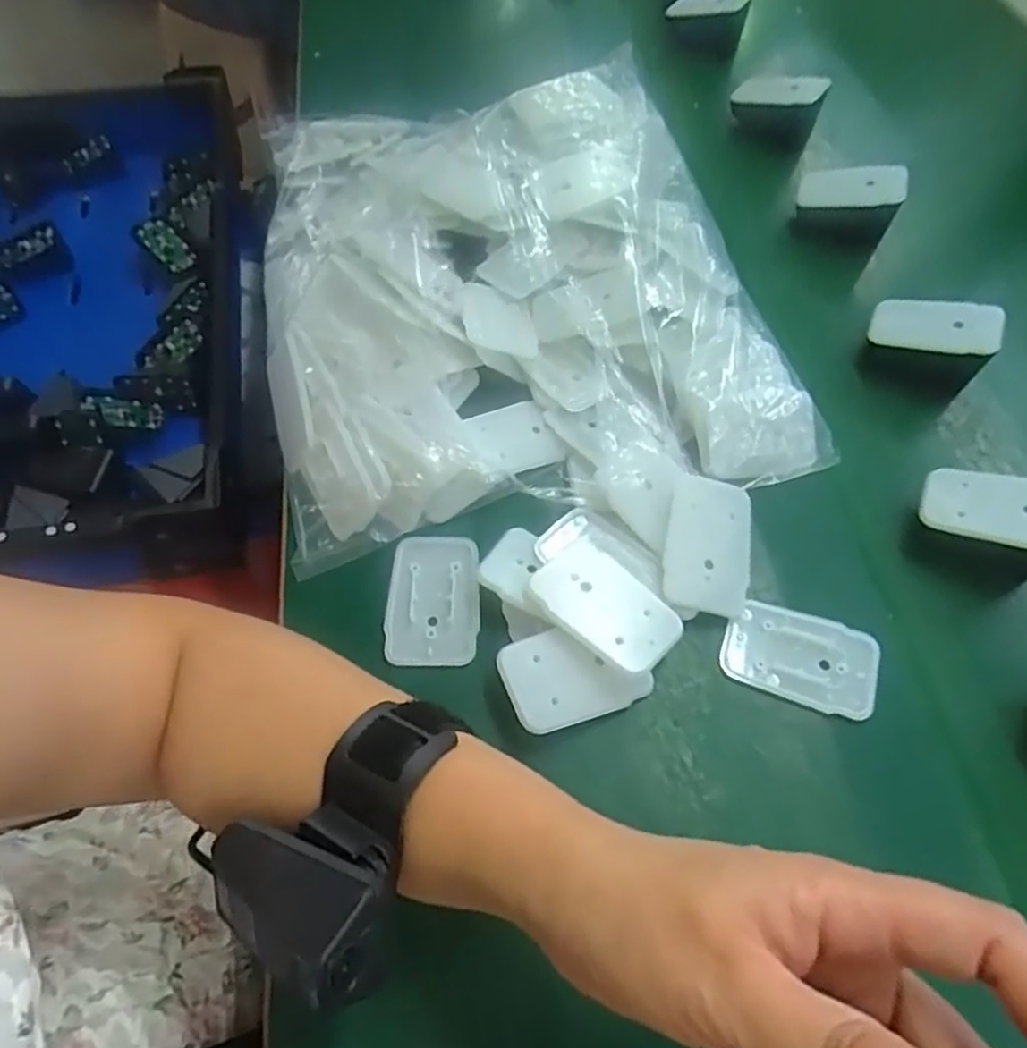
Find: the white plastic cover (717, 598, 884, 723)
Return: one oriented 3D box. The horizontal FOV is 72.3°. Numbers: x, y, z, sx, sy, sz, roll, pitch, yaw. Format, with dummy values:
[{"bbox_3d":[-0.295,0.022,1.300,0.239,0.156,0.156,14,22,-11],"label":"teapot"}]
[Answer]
[{"bbox_3d":[0.135,0.062,0.331,0.068,0.008,0.041,18,61,8],"label":"white plastic cover"}]

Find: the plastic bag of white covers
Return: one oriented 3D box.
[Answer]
[{"bbox_3d":[-0.005,-0.149,0.430,0.288,0.066,0.318,-11,61,-8],"label":"plastic bag of white covers"}]

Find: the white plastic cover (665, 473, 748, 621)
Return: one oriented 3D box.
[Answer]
[{"bbox_3d":[0.096,0.009,0.347,0.043,0.004,0.069,11,70,-7],"label":"white plastic cover"}]

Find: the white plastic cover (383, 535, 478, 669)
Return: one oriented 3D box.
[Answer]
[{"bbox_3d":[-0.039,0.035,0.345,0.044,0.012,0.068,0,60,-2],"label":"white plastic cover"}]

